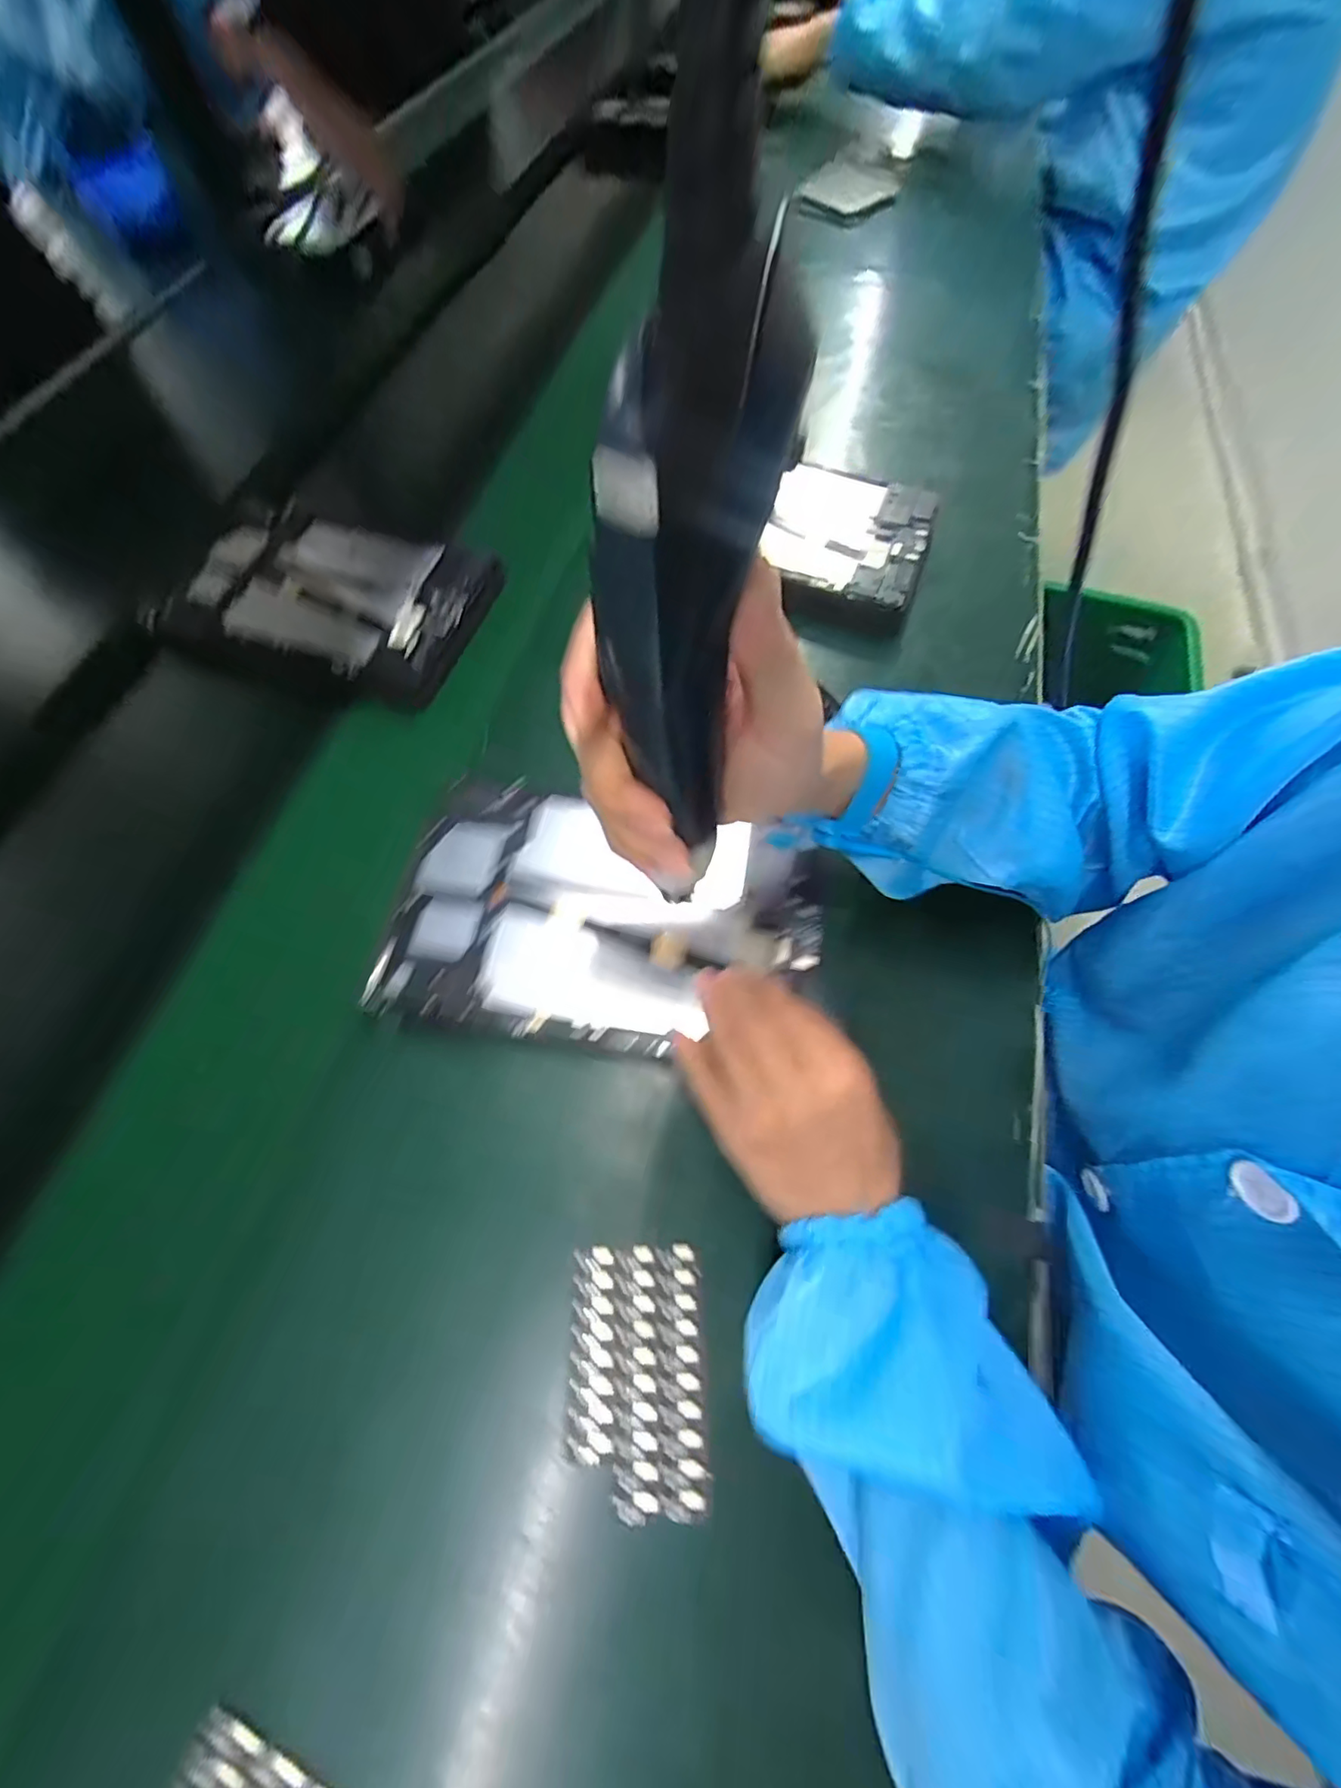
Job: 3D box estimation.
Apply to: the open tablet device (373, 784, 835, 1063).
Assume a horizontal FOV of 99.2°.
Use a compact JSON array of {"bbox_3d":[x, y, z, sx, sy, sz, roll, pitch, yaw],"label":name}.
[{"bbox_3d":[-0.038,0.014,0.332,0.235,0.014,0.146,10,68,5],"label":"open tablet device"}]

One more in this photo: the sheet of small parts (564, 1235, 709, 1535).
[{"bbox_3d":[-0.015,0.224,0.268,0.062,0.010,0.100,-3,64,1],"label":"sheet of small parts"}]

